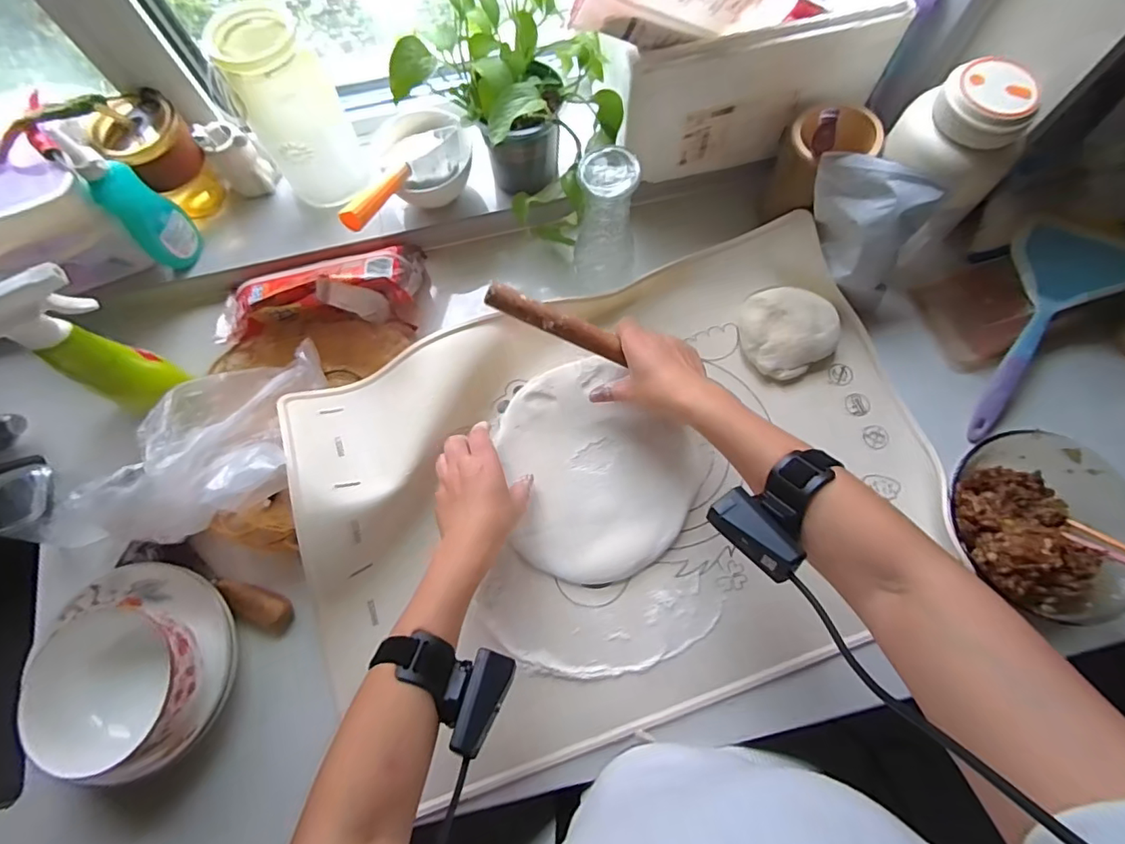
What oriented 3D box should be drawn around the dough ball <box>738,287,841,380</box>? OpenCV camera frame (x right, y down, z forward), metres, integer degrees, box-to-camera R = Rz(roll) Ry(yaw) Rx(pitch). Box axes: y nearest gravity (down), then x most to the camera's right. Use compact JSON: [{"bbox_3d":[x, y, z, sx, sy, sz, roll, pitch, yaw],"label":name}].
[{"bbox_3d":[0.253,-0.099,0.595,0.099,0.046,0.091,0,72,1],"label":"dough ball"}]

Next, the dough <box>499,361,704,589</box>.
[{"bbox_3d":[0.040,0.044,0.571,0.194,0.019,0.229,-10,72,-2],"label":"dough"}]

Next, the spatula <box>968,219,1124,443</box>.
[{"bbox_3d":[0.511,-0.099,0.575,0.114,0.037,0.259,29,94,10],"label":"spatula"}]

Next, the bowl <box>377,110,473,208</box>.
[{"bbox_3d":[-0.154,-0.299,0.616,0.100,0.060,0.096,0,72,1],"label":"bowl"}]

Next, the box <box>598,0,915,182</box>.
[{"bbox_3d":[0.191,-0.407,0.587,0.285,0.144,0.170,-13,72,-3],"label":"box"}]

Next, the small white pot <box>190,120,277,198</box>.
[{"bbox_3d":[-0.375,-0.303,0.621,0.049,0.091,0.055,-39,75,-10],"label":"small white pot"}]

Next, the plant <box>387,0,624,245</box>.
[{"bbox_3d":[-0.031,-0.317,0.552,0.178,0.185,0.190,18,73,7],"label":"plant"}]

